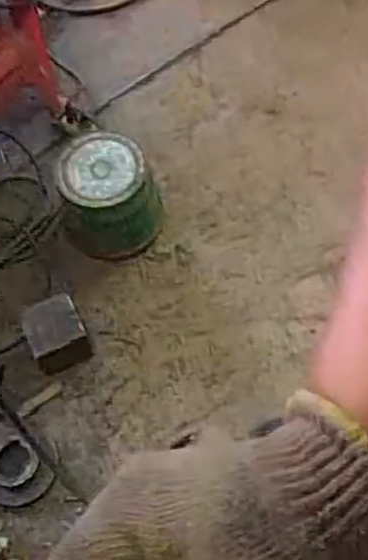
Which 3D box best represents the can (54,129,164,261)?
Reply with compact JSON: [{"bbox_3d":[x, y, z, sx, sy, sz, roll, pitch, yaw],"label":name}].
[{"bbox_3d":[-0.149,-0.159,1.354,0.191,0.205,0.167,4,64,5],"label":"can"}]

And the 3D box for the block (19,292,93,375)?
[{"bbox_3d":[-0.232,0.097,1.263,0.102,0.098,0.110,-23,65,-9],"label":"block"}]

